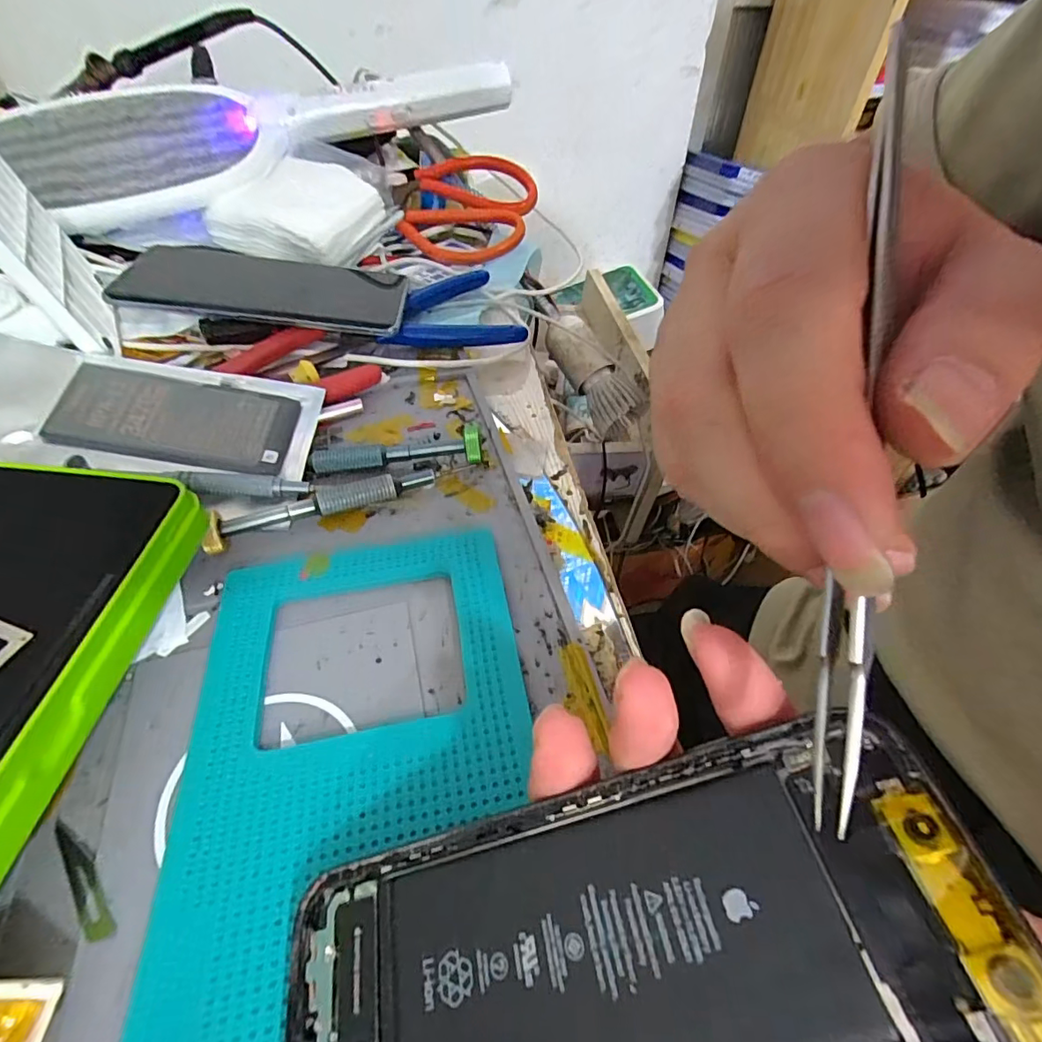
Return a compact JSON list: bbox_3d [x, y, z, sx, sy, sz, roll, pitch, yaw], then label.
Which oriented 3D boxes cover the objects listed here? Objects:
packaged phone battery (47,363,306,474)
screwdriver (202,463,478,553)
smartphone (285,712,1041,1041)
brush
[{"bbox_3d":[-0.163,-0.049,0.247,0.099,0.004,0.046,9,60,-10],"label":"packaged phone battery"},{"bbox_3d":[-0.079,-0.011,0.235,0.117,0.012,0.012,-19,52,-17],"label":"screwdriver"},{"bbox_3d":[0.015,0.095,0.102,0.147,0.005,0.072,-24,50,13],"label":"smartphone"},{"bbox_3d":[0.061,-0.115,0.406,0.038,0.030,0.107,-26,77,-22],"label":"brush"}]

